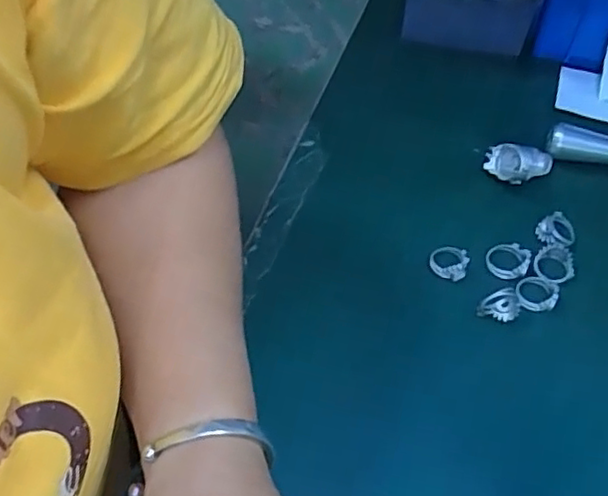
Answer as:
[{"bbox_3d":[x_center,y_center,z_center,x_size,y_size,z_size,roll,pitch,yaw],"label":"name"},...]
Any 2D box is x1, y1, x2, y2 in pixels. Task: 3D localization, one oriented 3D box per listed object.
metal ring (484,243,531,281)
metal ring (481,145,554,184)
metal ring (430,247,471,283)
[{"bbox_3d":[0.116,0.007,0.357,0.024,0.004,0.022,0,54,0],"label":"metal ring"},{"bbox_3d":[0.134,-0.050,0.386,0.040,0.021,0.020,3,54,2],"label":"metal ring"},{"bbox_3d":[0.083,0.008,0.359,0.021,0.007,0.021,0,54,0],"label":"metal ring"}]

